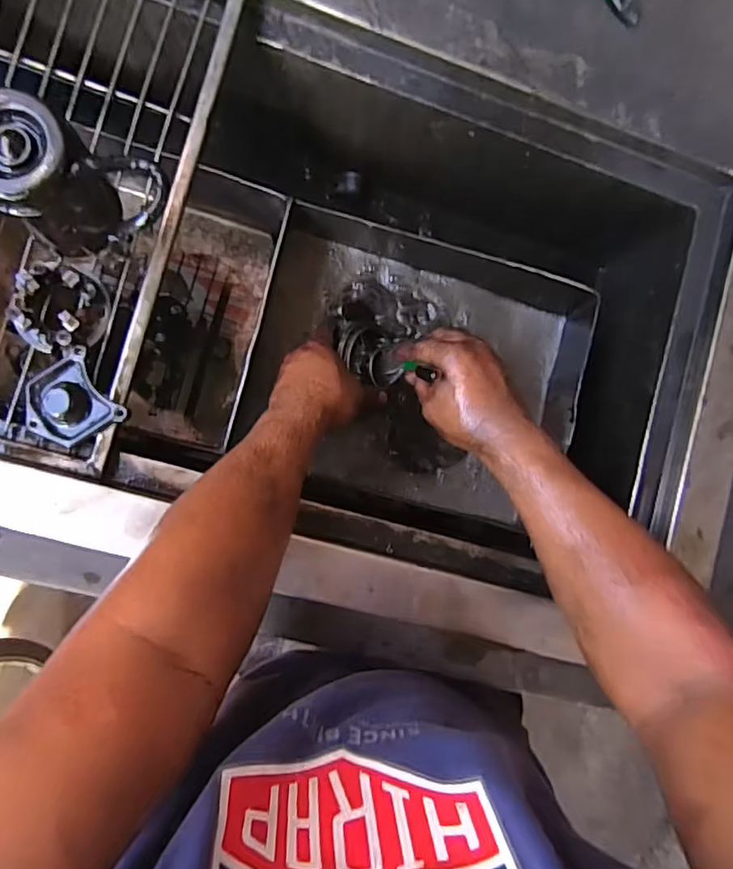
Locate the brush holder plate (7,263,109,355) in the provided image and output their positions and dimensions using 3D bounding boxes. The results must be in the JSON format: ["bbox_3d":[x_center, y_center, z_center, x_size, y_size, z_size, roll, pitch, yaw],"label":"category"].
[{"bbox_3d":[-0.241,-0.102,0.444,0.065,0.028,0.066,0,88,-9],"label":"brush holder plate"}]

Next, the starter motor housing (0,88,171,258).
[{"bbox_3d":[-0.200,-0.172,0.403,0.123,0.119,0.062,4,88,-9],"label":"starter motor housing"}]

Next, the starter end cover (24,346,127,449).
[{"bbox_3d":[-0.238,-0.026,0.448,0.065,0.021,0.065,-31,93,-9],"label":"starter end cover"}]

